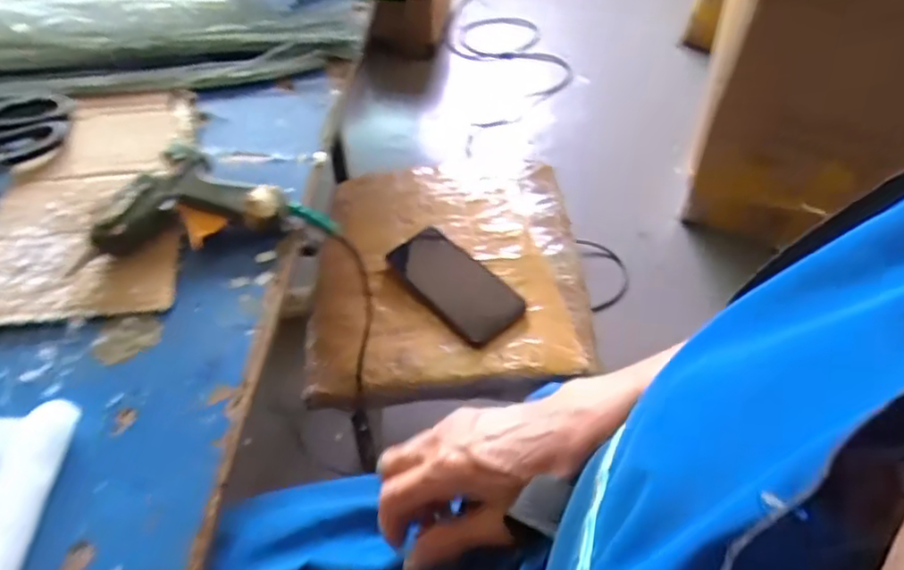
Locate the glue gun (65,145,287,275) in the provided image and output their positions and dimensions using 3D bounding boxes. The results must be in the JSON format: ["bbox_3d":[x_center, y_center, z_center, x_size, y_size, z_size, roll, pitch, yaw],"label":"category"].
[{"bbox_3d":[-0.208,-0.067,0.500,0.143,0.035,0.090,-14,52,-12],"label":"glue gun"}]

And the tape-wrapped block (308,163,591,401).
[{"bbox_3d":[-0.012,-0.018,0.789,0.313,0.062,0.339,-2,50,-2],"label":"tape-wrapped block"}]

